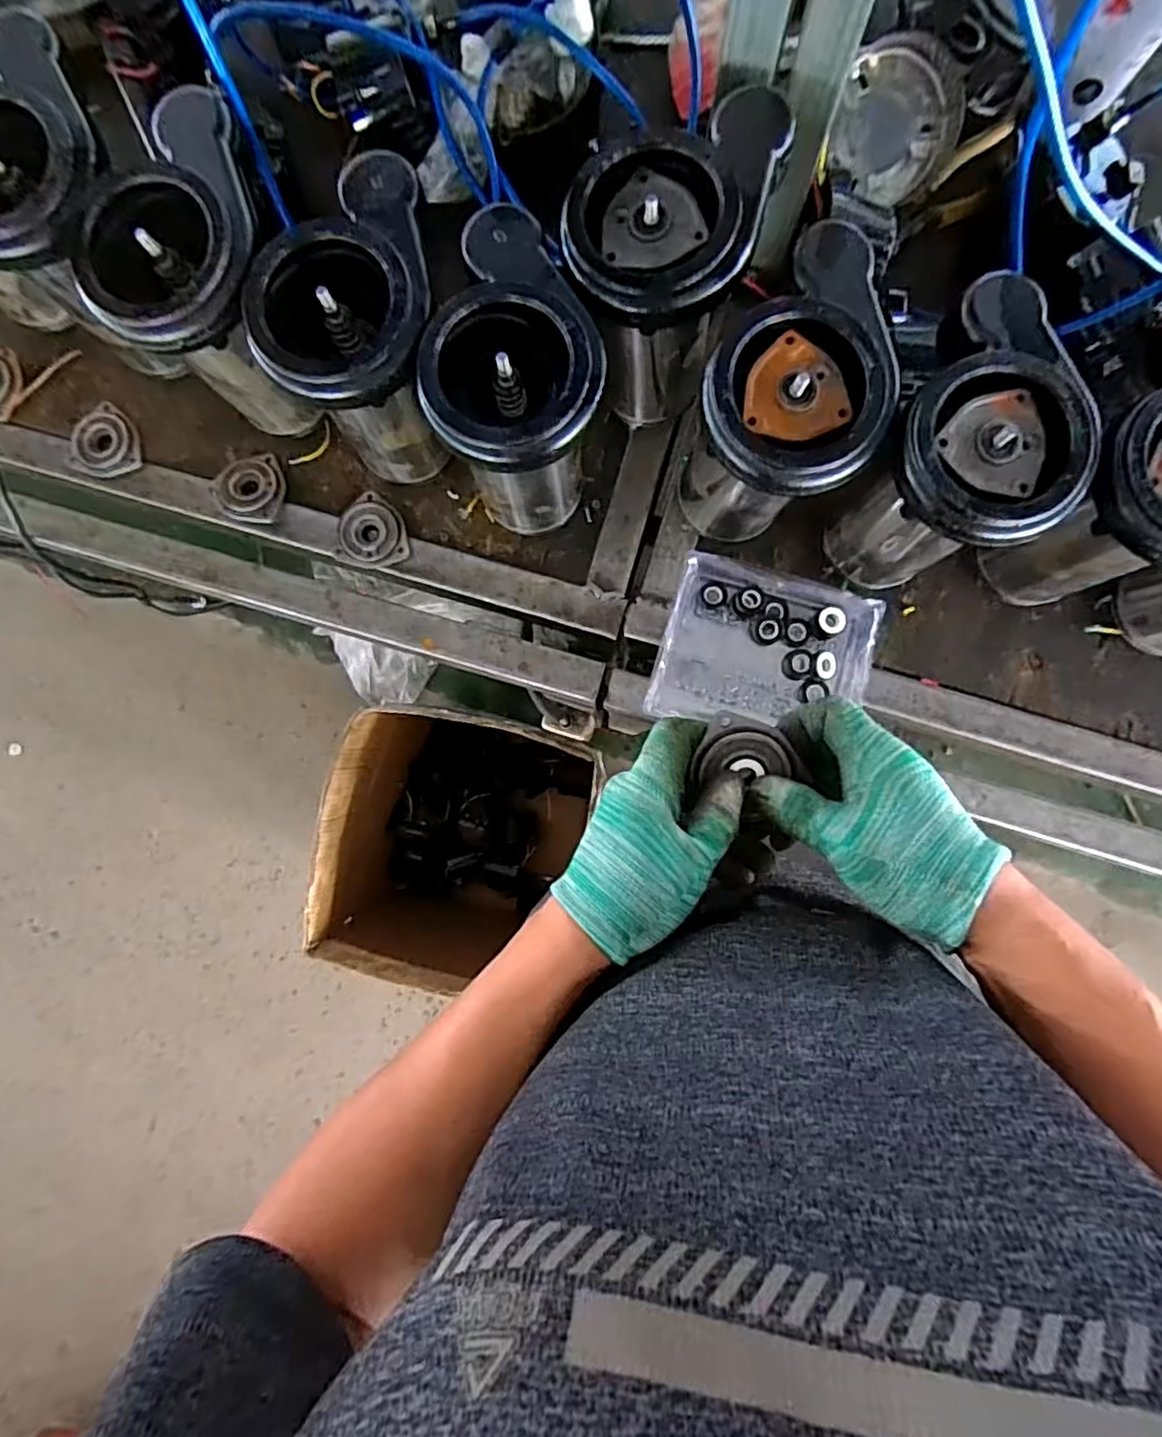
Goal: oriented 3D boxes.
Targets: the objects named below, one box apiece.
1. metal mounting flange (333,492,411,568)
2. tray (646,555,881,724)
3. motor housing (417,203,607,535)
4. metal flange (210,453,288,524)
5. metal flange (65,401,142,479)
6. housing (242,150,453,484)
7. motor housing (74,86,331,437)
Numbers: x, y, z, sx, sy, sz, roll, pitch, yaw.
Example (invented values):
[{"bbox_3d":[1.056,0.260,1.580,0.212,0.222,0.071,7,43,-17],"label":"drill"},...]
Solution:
[{"bbox_3d":[-0.193,-0.170,0.596,0.063,0.014,0.064,-12,83,1],"label":"metal mounting flange"},{"bbox_3d":[0.158,-0.057,0.563,0.171,0.032,0.134,13,84,4],"label":"tray"},{"bbox_3d":[-0.041,-0.248,0.511,0.116,0.189,0.167,0,88,2],"label":"motor housing"},{"bbox_3d":[-0.307,-0.215,0.606,0.067,0.011,0.066,0,83,2],"label":"metal flange"},{"bbox_3d":[-0.443,-0.255,0.610,0.060,0.019,0.066,0,83,2],"label":"metal flange"},{"bbox_3d":[-0.161,-0.287,0.521,0.120,0.190,0.168,-8,88,2],"label":"housing"},{"bbox_3d":[-0.277,-0.312,0.525,0.135,0.191,0.194,-15,83,0],"label":"motor housing"}]

